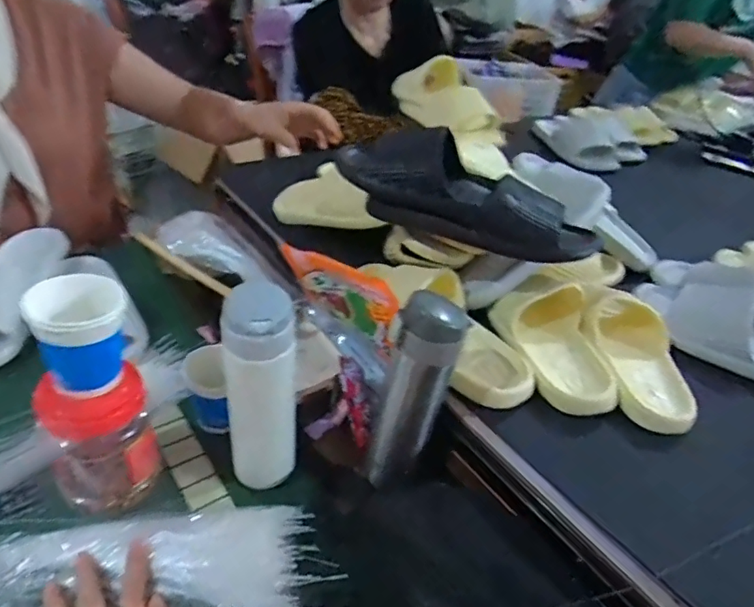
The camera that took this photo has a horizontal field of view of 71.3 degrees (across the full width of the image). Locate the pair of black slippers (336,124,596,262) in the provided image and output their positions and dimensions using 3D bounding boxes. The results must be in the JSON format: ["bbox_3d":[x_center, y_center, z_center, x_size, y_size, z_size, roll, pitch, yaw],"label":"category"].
[{"bbox_3d":[0.099,-0.128,0.601,0.309,0.100,0.087,22,38,18],"label":"pair of black slippers"}]

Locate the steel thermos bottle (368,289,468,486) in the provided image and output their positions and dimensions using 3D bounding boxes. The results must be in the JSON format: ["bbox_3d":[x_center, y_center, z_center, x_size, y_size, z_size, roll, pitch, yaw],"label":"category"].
[{"bbox_3d":[0.038,0.092,0.527,0.063,0.209,0.064,16,37,11],"label":"steel thermos bottle"}]

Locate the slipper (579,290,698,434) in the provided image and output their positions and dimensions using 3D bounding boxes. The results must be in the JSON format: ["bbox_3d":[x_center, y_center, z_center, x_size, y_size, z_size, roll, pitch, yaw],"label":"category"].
[{"bbox_3d":[0.300,0.059,0.595,0.103,0.054,0.184,-1,37,-12],"label":"slipper"}]

